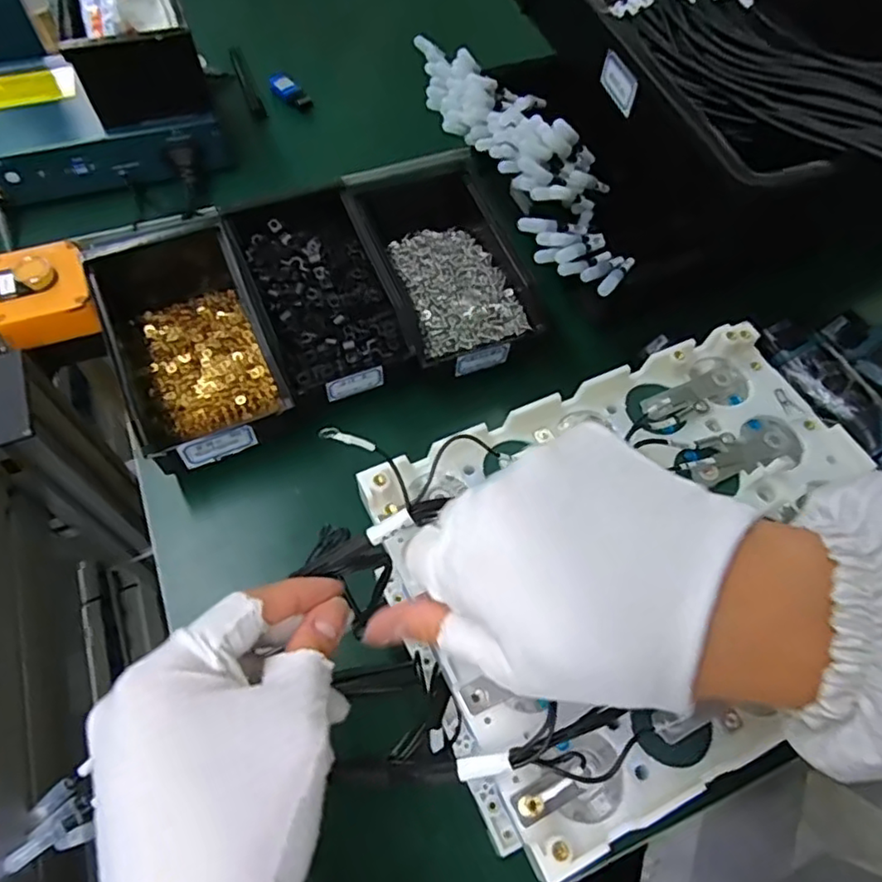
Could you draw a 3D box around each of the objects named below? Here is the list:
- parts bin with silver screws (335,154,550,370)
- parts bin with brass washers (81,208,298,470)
[{"bbox_3d":[-0.002,-0.154,0.516,0.111,0.058,0.213,-17,62,-11],"label":"parts bin with silver screws"},{"bbox_3d":[-0.192,-0.085,0.476,0.105,0.068,0.213,-23,64,-15],"label":"parts bin with brass washers"}]

